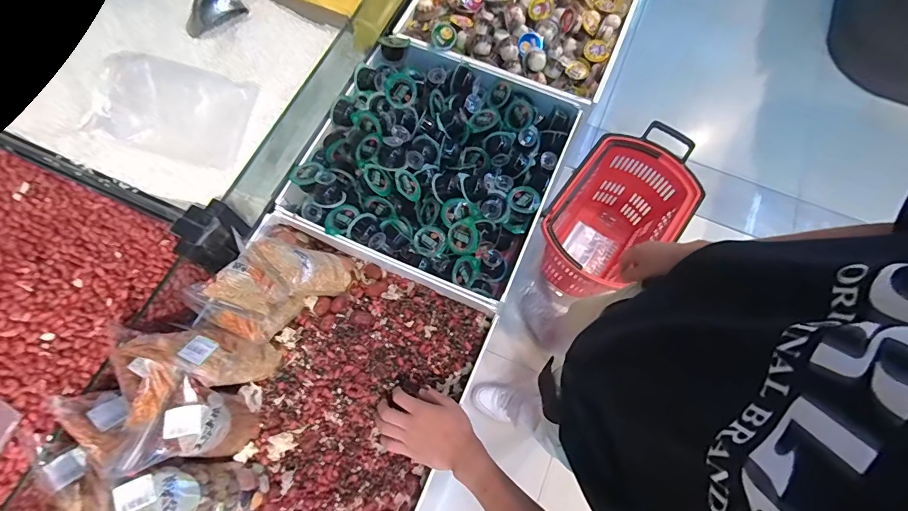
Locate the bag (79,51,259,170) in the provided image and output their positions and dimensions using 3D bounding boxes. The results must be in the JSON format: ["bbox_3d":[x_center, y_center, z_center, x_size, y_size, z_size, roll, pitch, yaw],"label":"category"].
[{"bbox_3d":[-0.392,-0.213,0.591,0.189,0.061,0.141,10,70,3],"label":"bag"}]

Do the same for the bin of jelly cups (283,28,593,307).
[{"bbox_3d":[-0.029,-0.177,0.745,0.407,0.101,0.415,23,71,7],"label":"bin of jelly cups"}]

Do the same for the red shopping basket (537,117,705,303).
[{"bbox_3d":[0.514,-0.113,1.367,0.338,0.363,0.570,37,73,12],"label":"red shopping basket"}]

